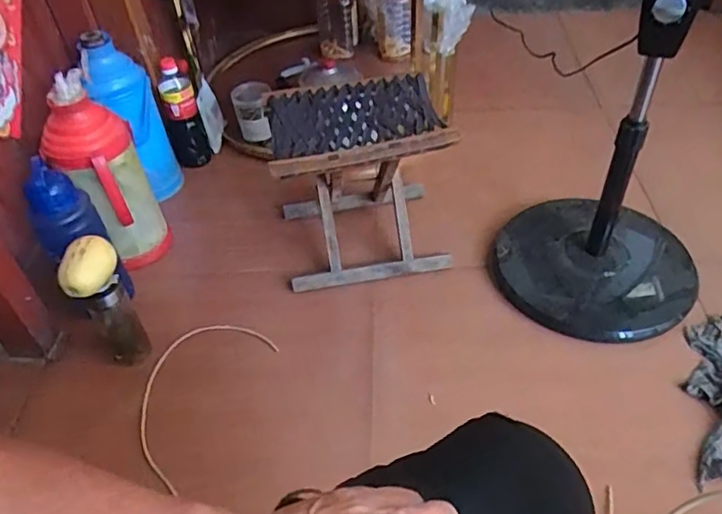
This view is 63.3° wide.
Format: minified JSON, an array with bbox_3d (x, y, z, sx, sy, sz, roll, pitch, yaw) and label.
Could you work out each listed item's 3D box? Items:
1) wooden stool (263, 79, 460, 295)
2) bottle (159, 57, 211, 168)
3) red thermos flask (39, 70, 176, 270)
[{"bbox_3d":[-0.004,-0.146,1.154,0.308,0.318,0.254,-10,44,-7],"label":"wooden stool"},{"bbox_3d":[-0.402,-0.313,1.327,0.080,0.254,0.092,-14,44,-11],"label":"bottle"},{"bbox_3d":[-0.486,-0.141,1.119,0.116,0.407,0.133,7,44,10],"label":"red thermos flask"}]

